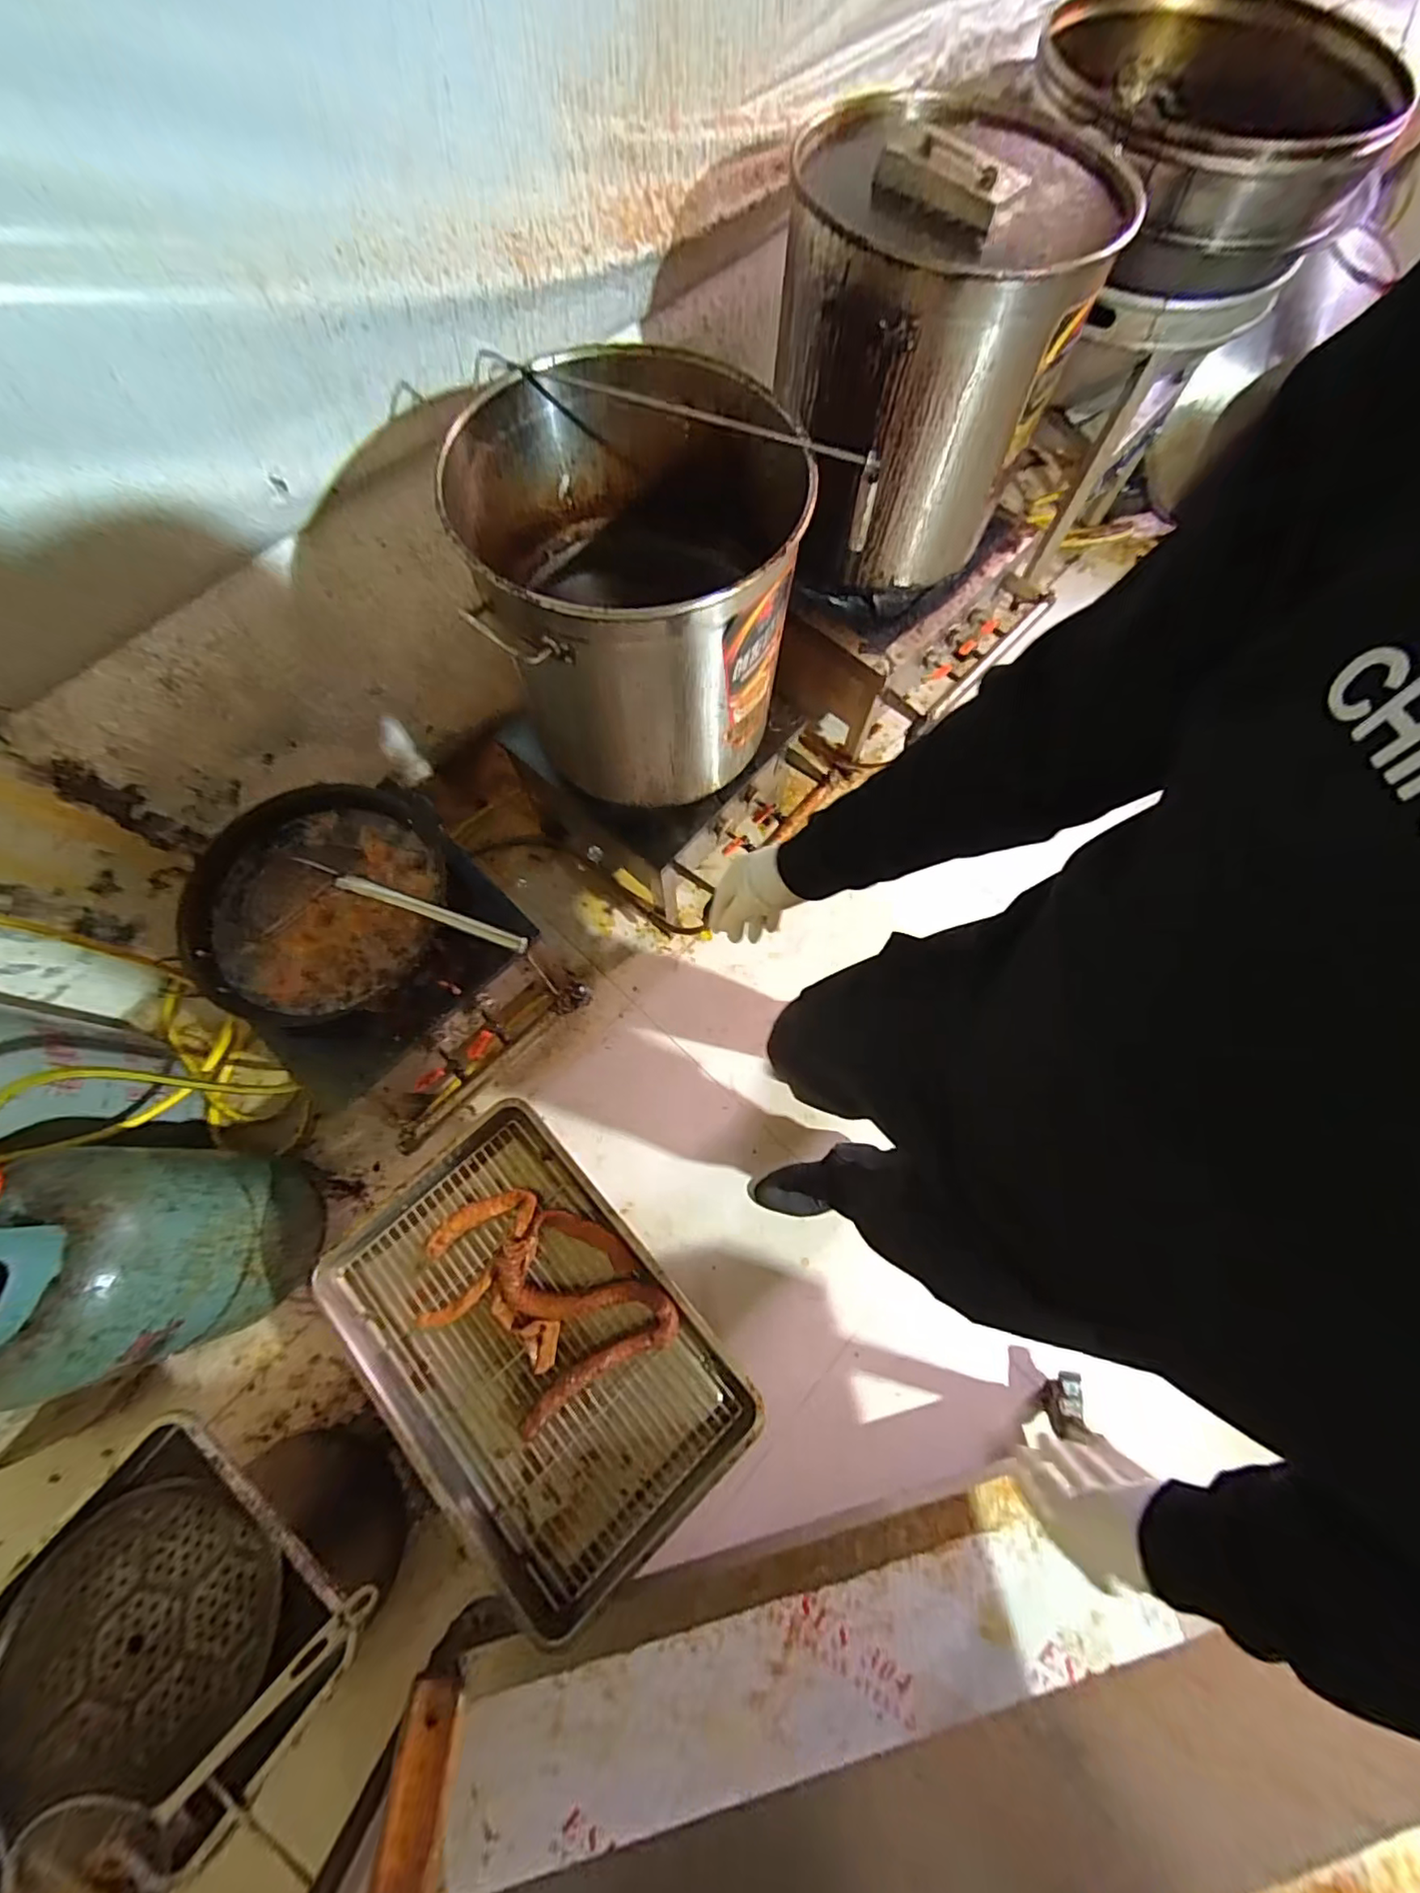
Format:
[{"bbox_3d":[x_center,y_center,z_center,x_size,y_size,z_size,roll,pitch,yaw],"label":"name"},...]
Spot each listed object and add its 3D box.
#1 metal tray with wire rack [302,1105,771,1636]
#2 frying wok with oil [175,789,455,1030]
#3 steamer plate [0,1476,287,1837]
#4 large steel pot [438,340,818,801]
[{"bbox_3d":[-0.255,0.572,0.890,0.396,0.047,0.597,-41,75,-15],"label":"metal tray with wire rack"},{"bbox_3d":[-0.618,-0.077,0.946,0.366,0.088,0.370,0,69,-1],"label":"frying wok with oil"},{"bbox_3d":[-0.692,0.836,0.749,0.300,0.069,0.279,0,69,-1],"label":"steamer plate"},{"bbox_3d":[-0.109,-0.523,0.941,0.430,0.411,0.453,0,69,-1],"label":"large steel pot"}]

